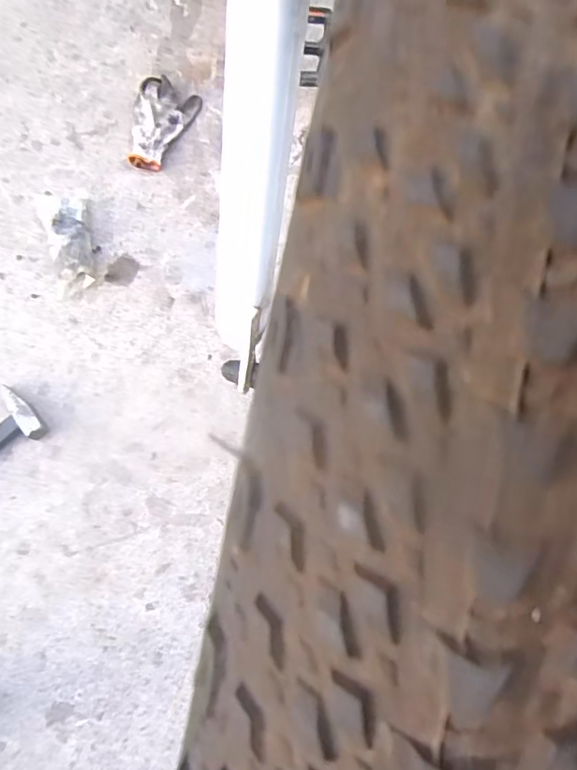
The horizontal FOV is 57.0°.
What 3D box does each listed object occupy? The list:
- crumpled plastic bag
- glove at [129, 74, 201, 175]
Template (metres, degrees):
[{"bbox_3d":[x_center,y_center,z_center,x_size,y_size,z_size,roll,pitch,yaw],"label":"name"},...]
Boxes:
[{"bbox_3d":[-0.318,-0.214,0.769,0.071,0.052,0.171,-16,74,-8],"label":"crumpled plastic bag"},{"bbox_3d":[-0.204,-0.411,0.832,0.092,0.043,0.162,16,72,2],"label":"glove"}]

